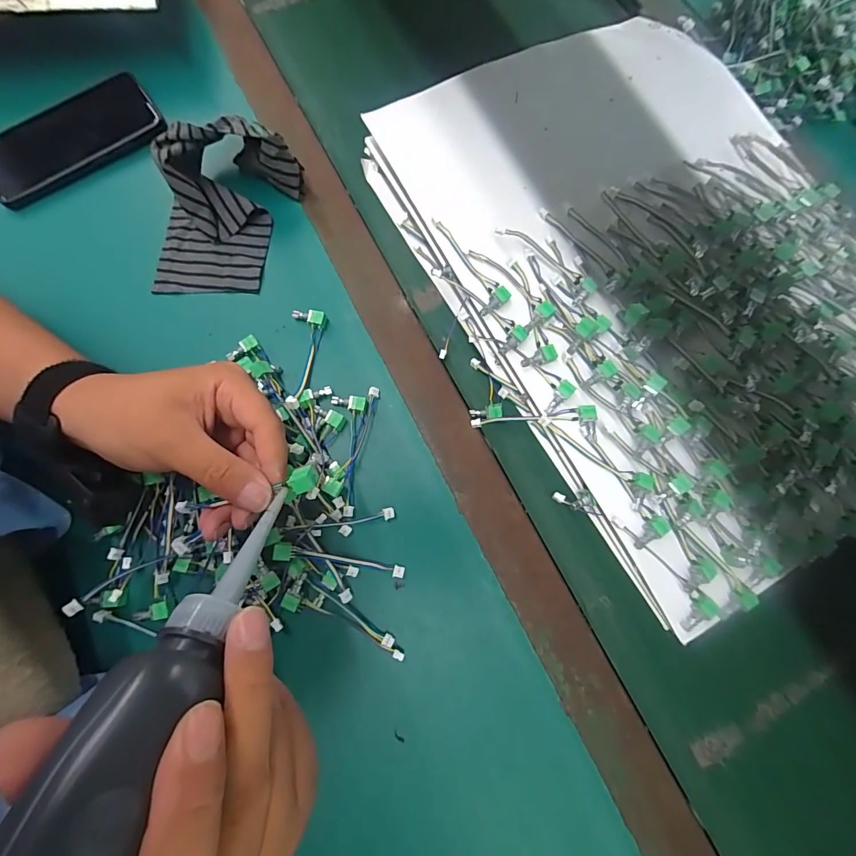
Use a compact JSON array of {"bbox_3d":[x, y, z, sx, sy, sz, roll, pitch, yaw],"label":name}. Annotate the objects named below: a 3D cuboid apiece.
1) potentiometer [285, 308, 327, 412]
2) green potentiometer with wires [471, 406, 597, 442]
[{"bbox_3d":[-0.102,-0.059,0.345,0.028,0.009,0.089,-2,75,-2],"label":"potentiometer"},{"bbox_3d":[0.082,-0.004,0.325,0.095,0.009,0.026,1,74,15],"label":"green potentiometer with wires"}]

